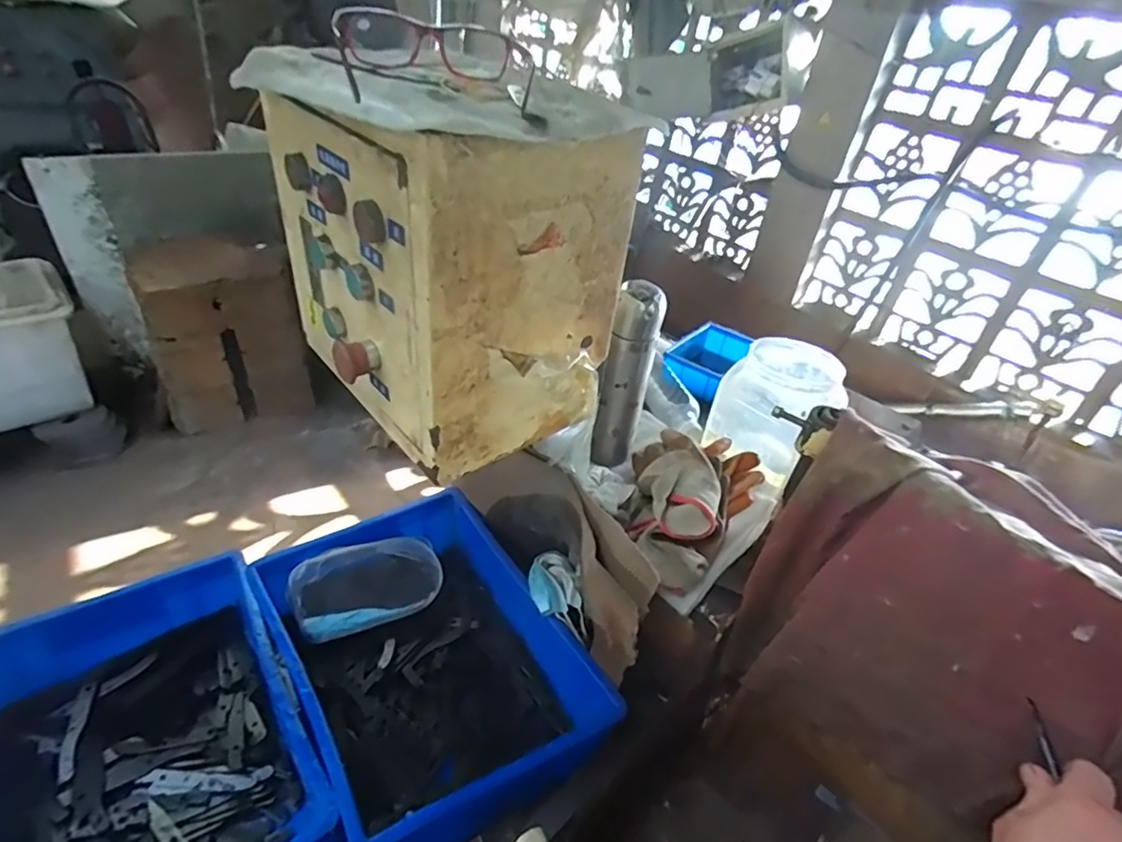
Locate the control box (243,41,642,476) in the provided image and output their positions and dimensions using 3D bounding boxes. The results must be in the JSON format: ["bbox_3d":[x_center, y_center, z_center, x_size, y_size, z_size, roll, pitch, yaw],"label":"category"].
[{"bbox_3d":[-0.106,-0.151,0.524,0.210,0.283,0.260,-24,47,-35],"label":"control box"}]

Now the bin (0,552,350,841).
[{"bbox_3d":[-0.434,0.356,0.584,0.301,0.133,0.388,-20,45,-32],"label":"bin"}]

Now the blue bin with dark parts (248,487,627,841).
[{"bbox_3d":[-0.168,0.294,0.716,0.313,0.130,0.395,-16,43,-29],"label":"blue bin with dark parts"}]

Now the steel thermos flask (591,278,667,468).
[{"bbox_3d":[0.074,-0.049,0.692,0.060,0.226,0.053,19,38,15],"label":"steel thermos flask"}]

